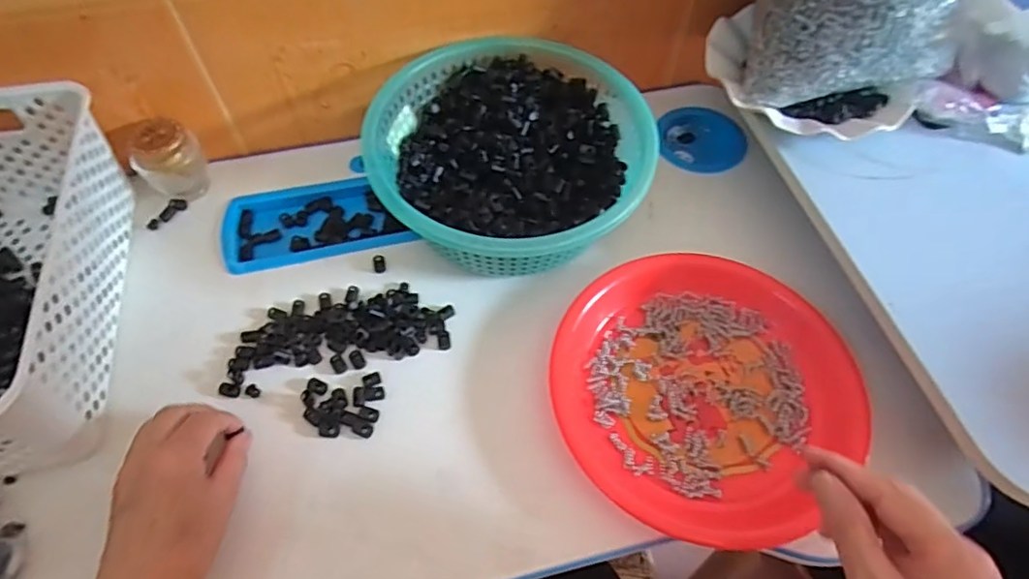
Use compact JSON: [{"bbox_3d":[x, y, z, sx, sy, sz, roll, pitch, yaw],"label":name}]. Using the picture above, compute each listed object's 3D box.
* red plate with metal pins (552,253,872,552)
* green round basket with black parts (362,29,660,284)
[{"bbox_3d":[0.145,0.069,0.463,0.222,0.021,0.221,0,58,-1],"label":"red plate with metal pins"},{"bbox_3d":[-0.002,-0.122,0.533,0.229,0.077,0.229,0,58,-1],"label":"green round basket with black parts"}]

